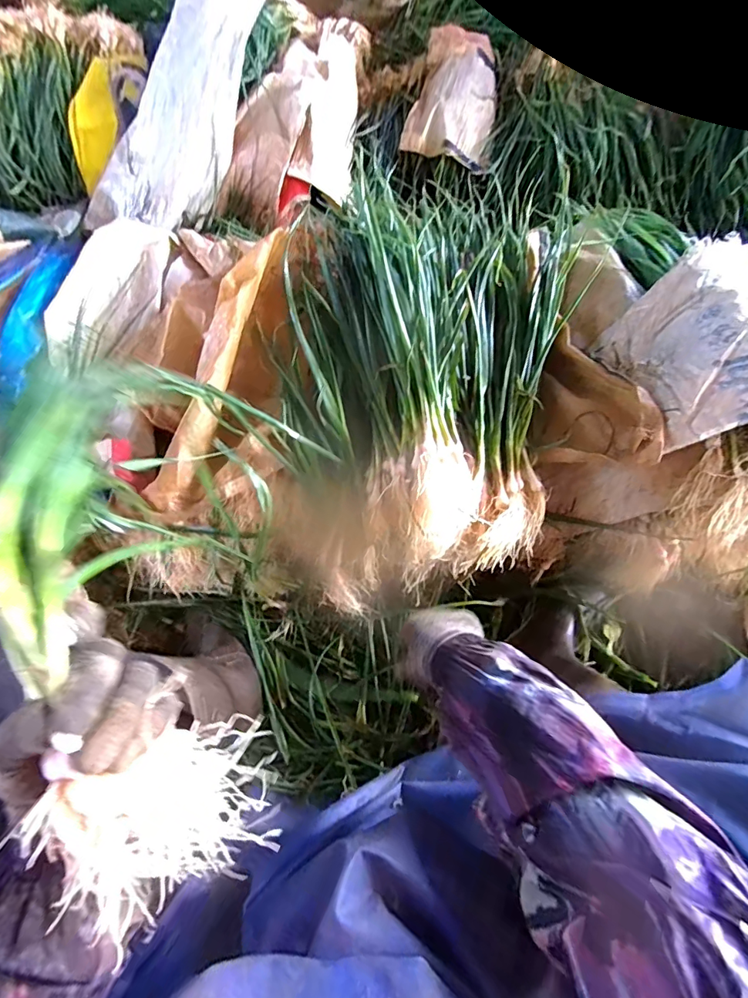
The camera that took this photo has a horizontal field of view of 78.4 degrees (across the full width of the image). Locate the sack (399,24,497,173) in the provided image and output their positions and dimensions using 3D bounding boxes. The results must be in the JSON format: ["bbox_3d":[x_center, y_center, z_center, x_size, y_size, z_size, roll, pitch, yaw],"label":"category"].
[{"bbox_3d":[0.209,-1.027,1.177,0.212,0.067,0.501,12,69,5],"label":"sack"}]

